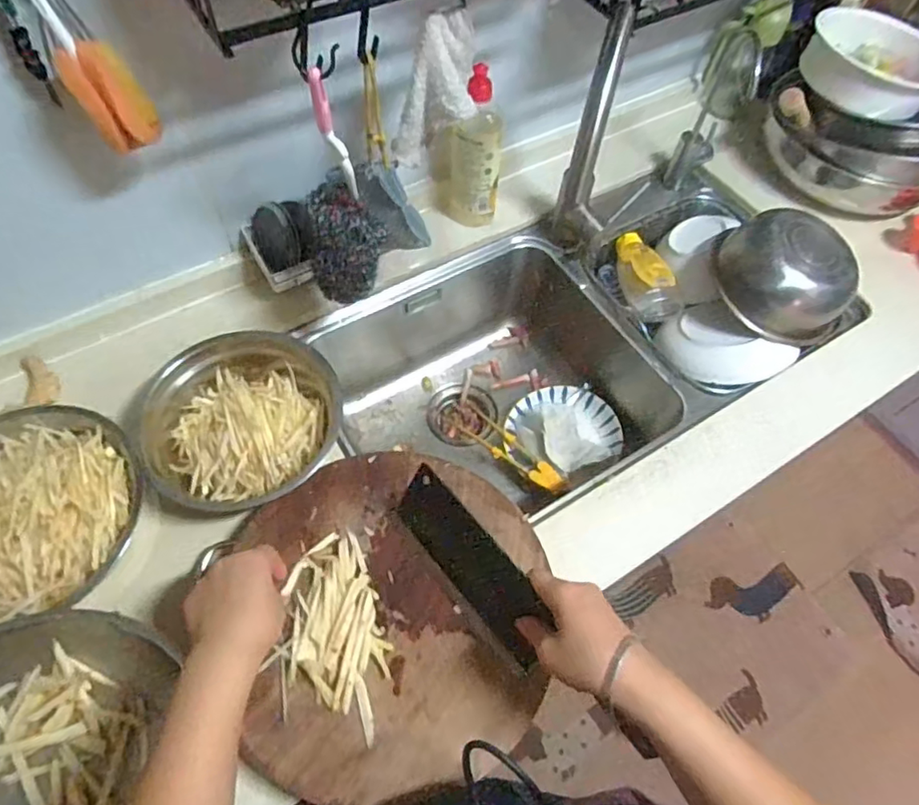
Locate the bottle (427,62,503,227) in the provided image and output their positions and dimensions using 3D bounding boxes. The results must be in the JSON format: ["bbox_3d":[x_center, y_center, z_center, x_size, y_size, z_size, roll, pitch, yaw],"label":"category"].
[{"bbox_3d":[0.020,-0.345,0.801,0.086,0.216,0.058,24,57,11],"label":"bottle"}]

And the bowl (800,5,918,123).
[{"bbox_3d":[0.606,-0.493,0.879,0.202,0.076,0.178,32,63,15],"label":"bowl"}]

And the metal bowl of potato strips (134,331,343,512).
[{"bbox_3d":[-0.237,0.019,0.674,0.195,0.096,0.207,1,60,-2],"label":"metal bowl of potato strips"}]

